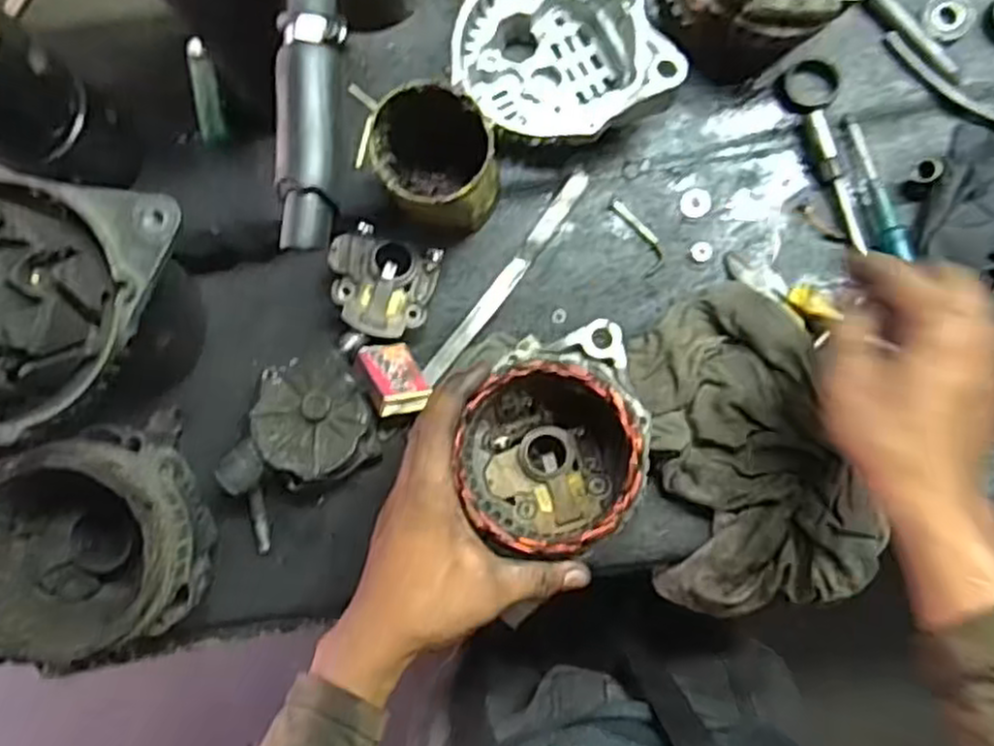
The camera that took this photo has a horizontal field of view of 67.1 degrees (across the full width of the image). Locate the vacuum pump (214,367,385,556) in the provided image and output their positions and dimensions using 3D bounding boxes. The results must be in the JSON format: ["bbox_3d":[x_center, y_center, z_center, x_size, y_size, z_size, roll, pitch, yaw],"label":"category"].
[{"bbox_3d":[-0.148,0.053,0.532,0.137,0.060,0.088,-42,84,0],"label":"vacuum pump"}]

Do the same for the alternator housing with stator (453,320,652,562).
[{"bbox_3d":[0.035,0.043,0.471,0.112,0.079,0.122,-12,85,3],"label":"alternator housing with stator"}]

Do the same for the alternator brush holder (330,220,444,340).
[{"bbox_3d":[-0.083,-0.063,0.542,0.073,0.033,0.072,17,87,5],"label":"alternator brush holder"}]

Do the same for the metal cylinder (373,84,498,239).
[{"bbox_3d":[-0.037,-0.134,0.497,0.071,0.115,0.070,0,86,4],"label":"metal cylinder"}]

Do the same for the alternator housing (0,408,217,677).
[{"bbox_3d":[-0.270,0.116,0.501,0.141,0.123,0.139,0,86,4],"label":"alternator housing"}]

